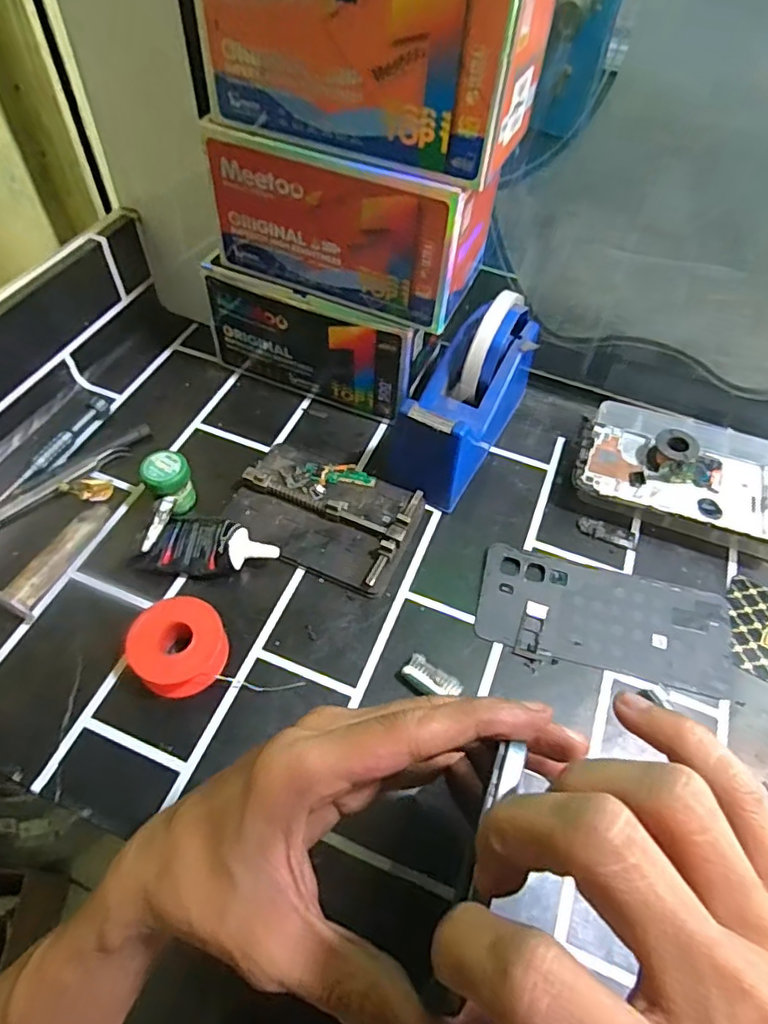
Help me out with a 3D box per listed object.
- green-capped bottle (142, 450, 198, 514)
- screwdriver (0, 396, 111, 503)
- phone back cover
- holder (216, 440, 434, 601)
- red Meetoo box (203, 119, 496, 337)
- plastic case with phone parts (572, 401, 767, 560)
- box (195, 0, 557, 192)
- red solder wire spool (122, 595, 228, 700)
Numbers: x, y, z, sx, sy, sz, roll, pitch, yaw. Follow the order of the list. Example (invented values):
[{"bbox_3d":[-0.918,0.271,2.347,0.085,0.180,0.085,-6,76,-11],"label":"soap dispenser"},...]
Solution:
[{"bbox_3d":[-0.151,-0.019,0.412,0.030,0.043,0.032,2,55,-3],"label":"green-capped bottle"},{"bbox_3d":[-0.251,-0.047,0.441,0.012,0.016,0.114,22,57,11],"label":"screwdriver"},{"bbox_3d":[0.148,0.070,0.387,0.164,0.006,0.074,13,55,5],"label":"phone back cover"},{"bbox_3d":[-0.043,-0.002,0.417,0.128,0.021,0.089,22,57,11],"label":"holder"},{"bbox_3d":[-0.021,-0.209,0.399,0.177,0.090,0.082,21,57,10],"label":"red Meetoo box"},{"bbox_3d":[0.240,-0.032,0.439,0.177,0.044,0.108,20,56,9],"label":"plastic case with phone parts"},{"bbox_3d":[-0.006,-0.262,0.315,0.175,0.098,0.081,25,57,13],"label":"box"},{"bbox_3d":[-0.123,0.081,0.348,0.052,0.029,0.053,2,55,-3],"label":"red solder wire spool"}]

